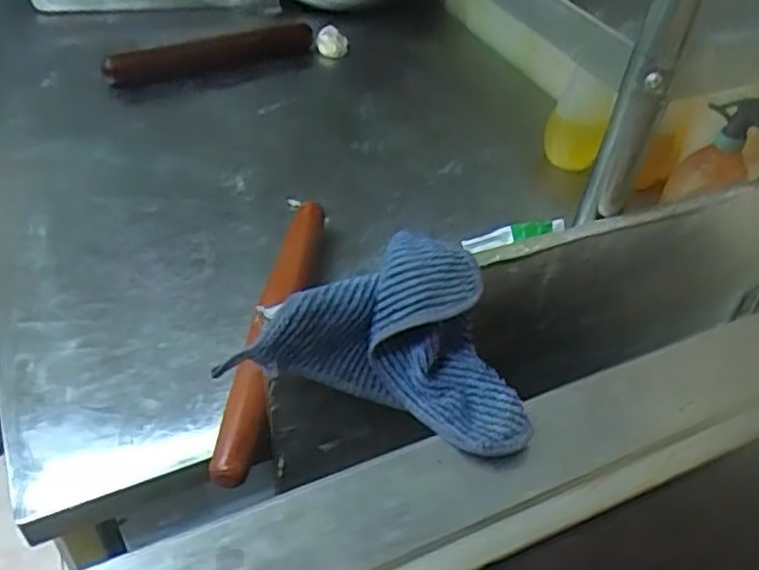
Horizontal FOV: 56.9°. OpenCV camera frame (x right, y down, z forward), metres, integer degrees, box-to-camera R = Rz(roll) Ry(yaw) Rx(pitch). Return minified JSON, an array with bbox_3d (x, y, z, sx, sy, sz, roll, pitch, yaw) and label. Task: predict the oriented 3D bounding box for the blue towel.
[{"bbox_3d":[0.014,0.042,0.530,0.213,0.087,0.143,12,44,7],"label":"blue towel"}]

